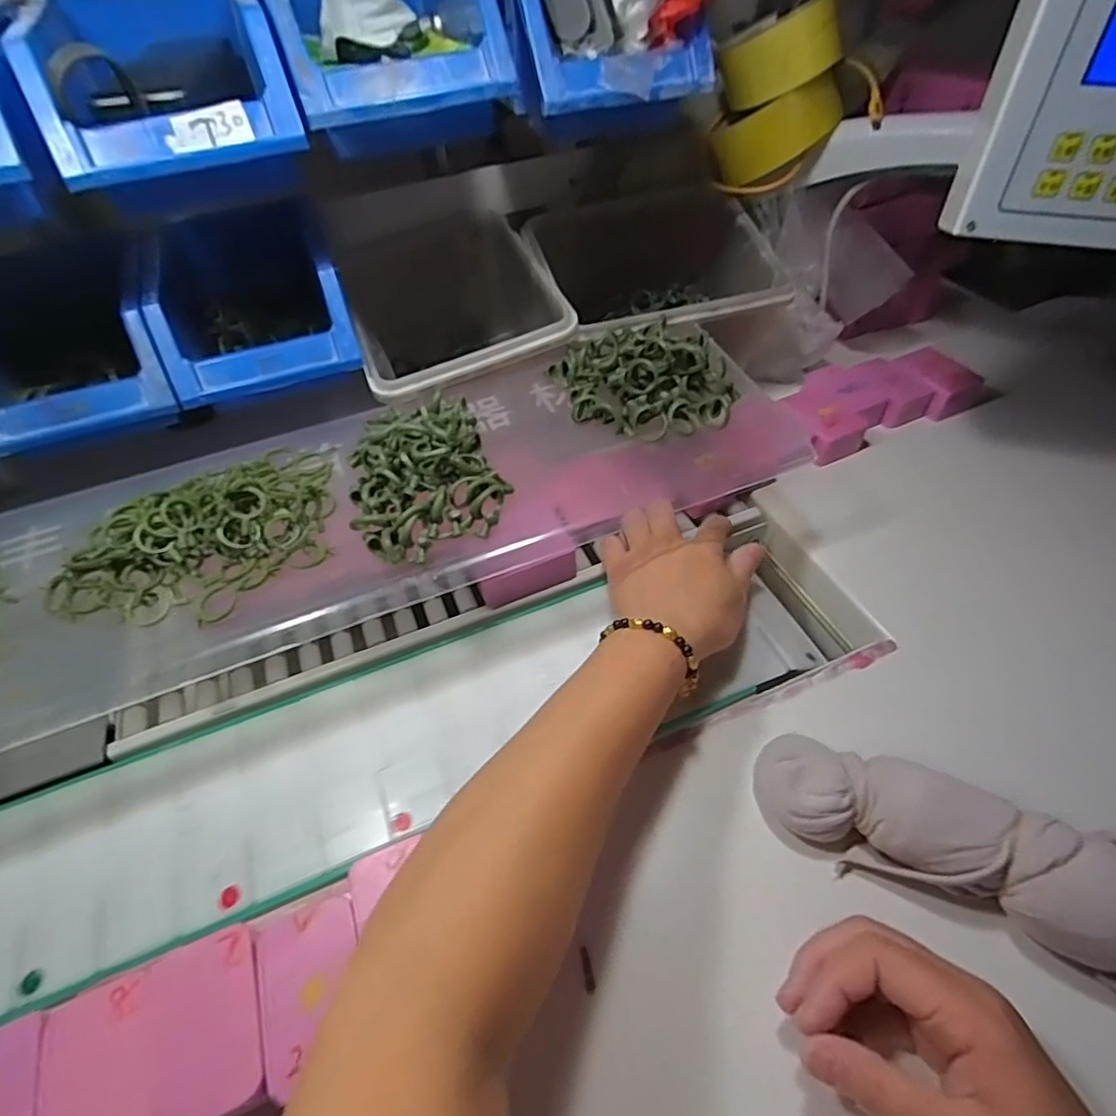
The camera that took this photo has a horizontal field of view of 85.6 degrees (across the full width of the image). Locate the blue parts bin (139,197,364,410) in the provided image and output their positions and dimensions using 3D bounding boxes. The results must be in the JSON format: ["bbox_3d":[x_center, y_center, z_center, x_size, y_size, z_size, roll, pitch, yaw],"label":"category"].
[{"bbox_3d":[-0.227,-0.193,0.447,0.122,0.072,0.155,-19,51,-13],"label":"blue parts bin"}]

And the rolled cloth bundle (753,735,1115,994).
[{"bbox_3d":[0.206,0.146,0.303,0.203,0.053,0.059,21,54,20],"label":"rolled cloth bundle"}]

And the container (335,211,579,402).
[{"bbox_3d":[-0.090,-0.191,0.529,0.160,0.115,0.208,-18,51,-12],"label":"container"}]

